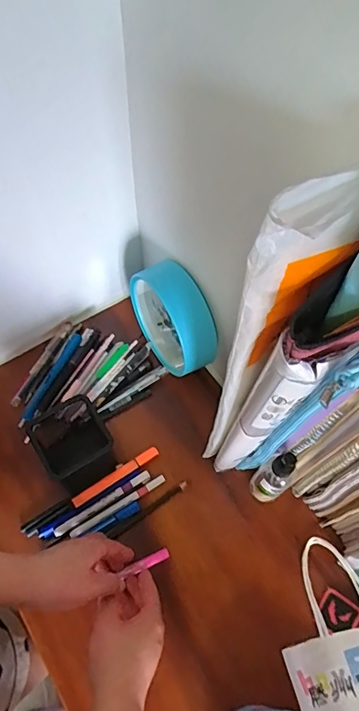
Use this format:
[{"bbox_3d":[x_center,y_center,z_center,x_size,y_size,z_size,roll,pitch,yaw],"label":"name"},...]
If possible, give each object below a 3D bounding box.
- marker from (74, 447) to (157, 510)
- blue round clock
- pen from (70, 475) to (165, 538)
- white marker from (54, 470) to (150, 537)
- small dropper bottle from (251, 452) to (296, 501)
[{"bbox_3d":[-0.081,0.157,0.585,0.122,0.015,0.014,-31,66,-16],"label":"marker"},{"bbox_3d":[-0.002,-0.043,0.625,0.073,0.135,0.133,-29,65,-15],"label":"blue round clock"},{"bbox_3d":[-0.075,0.190,0.571,0.131,0.011,0.011,-30,65,-16],"label":"pen"},{"bbox_3d":[-0.095,0.186,0.570,0.131,0.013,0.013,-30,66,-16],"label":"white marker"},{"bbox_3d":[0.106,0.142,0.516,0.030,0.133,0.028,0,61,0],"label":"small dropper bottle"}]

